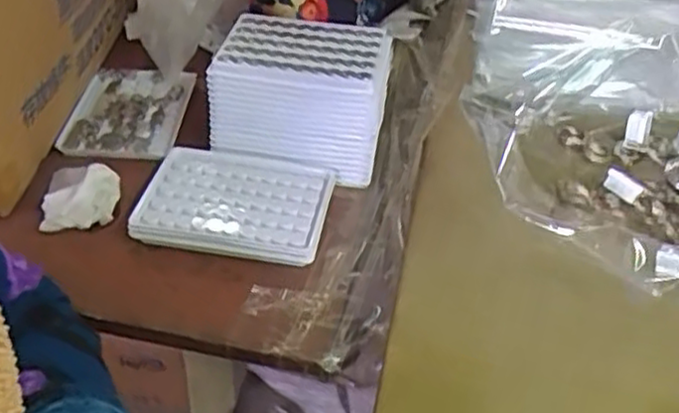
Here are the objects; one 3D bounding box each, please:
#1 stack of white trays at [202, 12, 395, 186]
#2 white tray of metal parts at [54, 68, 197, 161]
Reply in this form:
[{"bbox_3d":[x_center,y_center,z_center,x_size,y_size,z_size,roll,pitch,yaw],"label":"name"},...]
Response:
[{"bbox_3d":[-0.028,-0.087,0.570,0.131,0.081,0.096,10,39,10],"label":"stack of white trays"},{"bbox_3d":[-0.179,-0.081,0.620,0.091,0.015,0.125,2,41,-1],"label":"white tray of metal parts"}]

